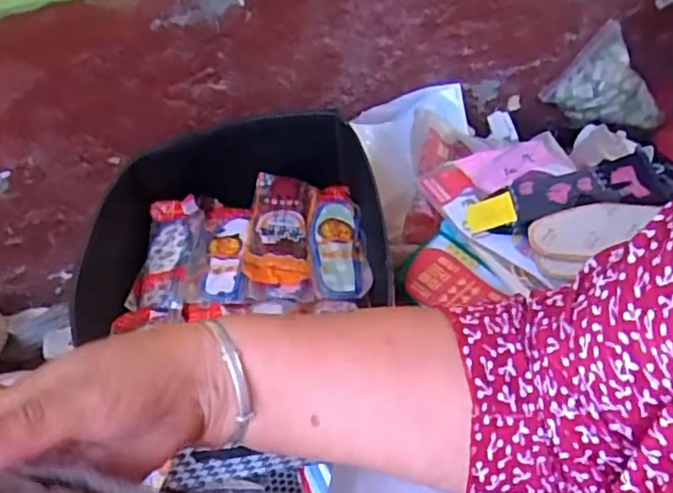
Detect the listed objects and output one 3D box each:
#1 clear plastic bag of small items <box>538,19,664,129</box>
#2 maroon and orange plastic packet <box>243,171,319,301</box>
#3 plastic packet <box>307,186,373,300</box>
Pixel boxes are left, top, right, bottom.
[{"bbox_3d":[0.588,-0.316,1.382,0.202,0.248,0.051,-49,13,7],"label":"clear plastic bag of small items"},{"bbox_3d":[-0.074,-0.025,0.878,0.088,0.018,0.218,-2,41,1],"label":"maroon and orange plastic packet"},{"bbox_3d":[-0.002,-0.013,0.881,0.074,0.015,0.217,-6,41,-5],"label":"plastic packet"}]

